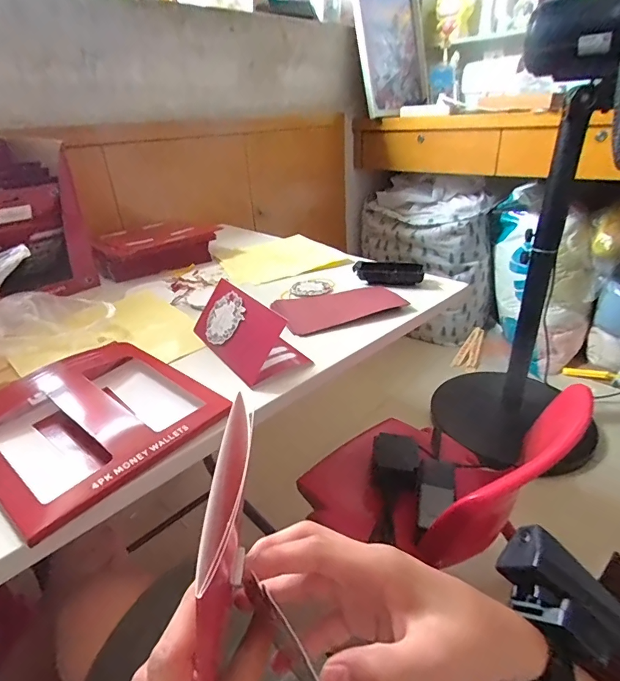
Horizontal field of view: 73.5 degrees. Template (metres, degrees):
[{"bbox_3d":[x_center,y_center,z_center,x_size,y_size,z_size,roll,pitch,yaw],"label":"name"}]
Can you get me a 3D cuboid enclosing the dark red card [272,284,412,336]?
[{"bbox_3d":[0.043,-0.056,0.643,0.193,0.019,0.112,-16,30,-22],"label":"dark red card"}]

